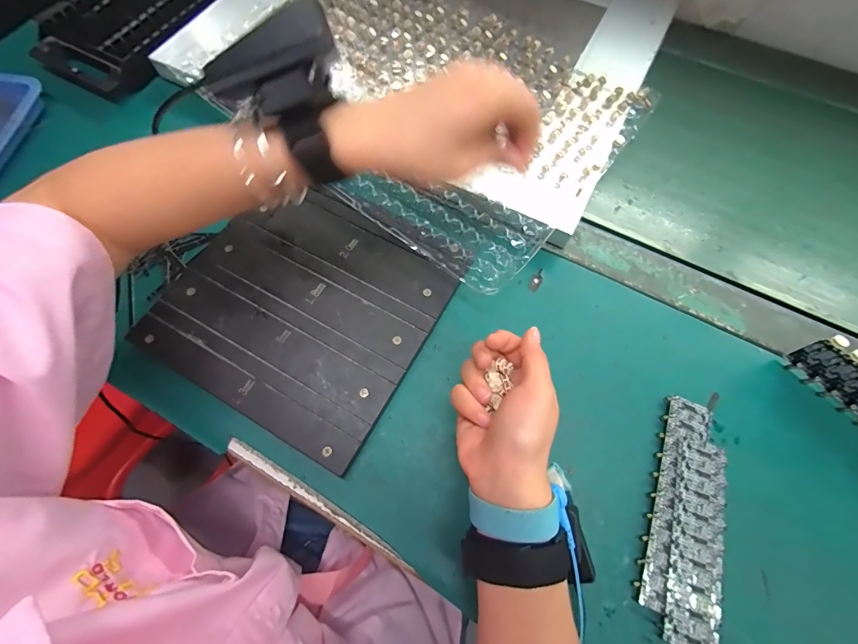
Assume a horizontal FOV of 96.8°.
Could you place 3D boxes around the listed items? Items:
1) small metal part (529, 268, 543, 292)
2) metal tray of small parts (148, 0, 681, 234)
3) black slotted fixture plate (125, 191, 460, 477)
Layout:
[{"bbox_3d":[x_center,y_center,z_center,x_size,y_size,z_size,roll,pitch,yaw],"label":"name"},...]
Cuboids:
[{"bbox_3d":[0.104,-0.041,0.366,0.011,0.004,0.026,23,70,8],"label":"small metal part"},{"bbox_3d":[0.003,-0.358,0.469,0.508,0.032,0.412,26,71,9],"label":"metal tray of small parts"},{"bbox_3d":[-0.114,-0.013,0.348,0.222,0.020,0.202,29,71,10],"label":"black slotted fixture plate"}]

